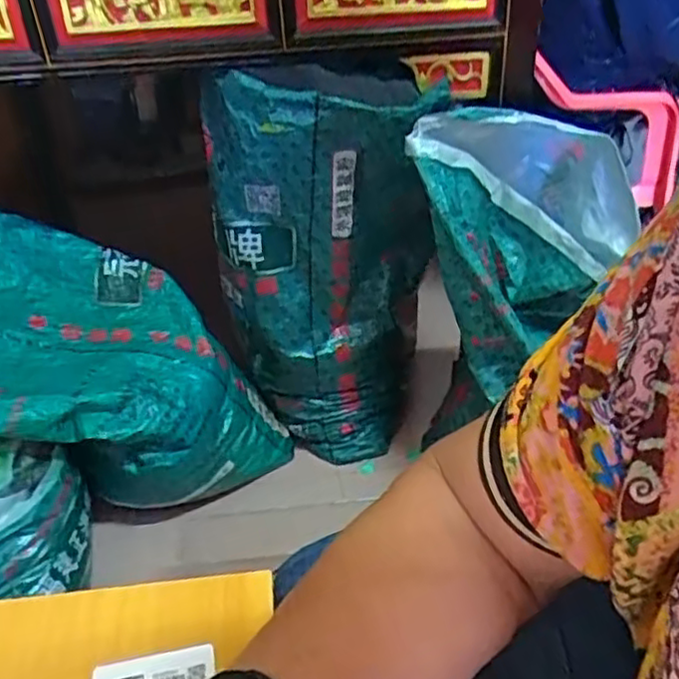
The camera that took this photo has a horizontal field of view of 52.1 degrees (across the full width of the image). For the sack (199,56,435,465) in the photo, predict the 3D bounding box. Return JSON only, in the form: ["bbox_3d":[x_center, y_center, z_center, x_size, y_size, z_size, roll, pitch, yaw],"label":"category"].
[{"bbox_3d":[-0.016,-0.102,1.073,0.299,0.643,0.210,-14,37,-10],"label":"sack"}]

